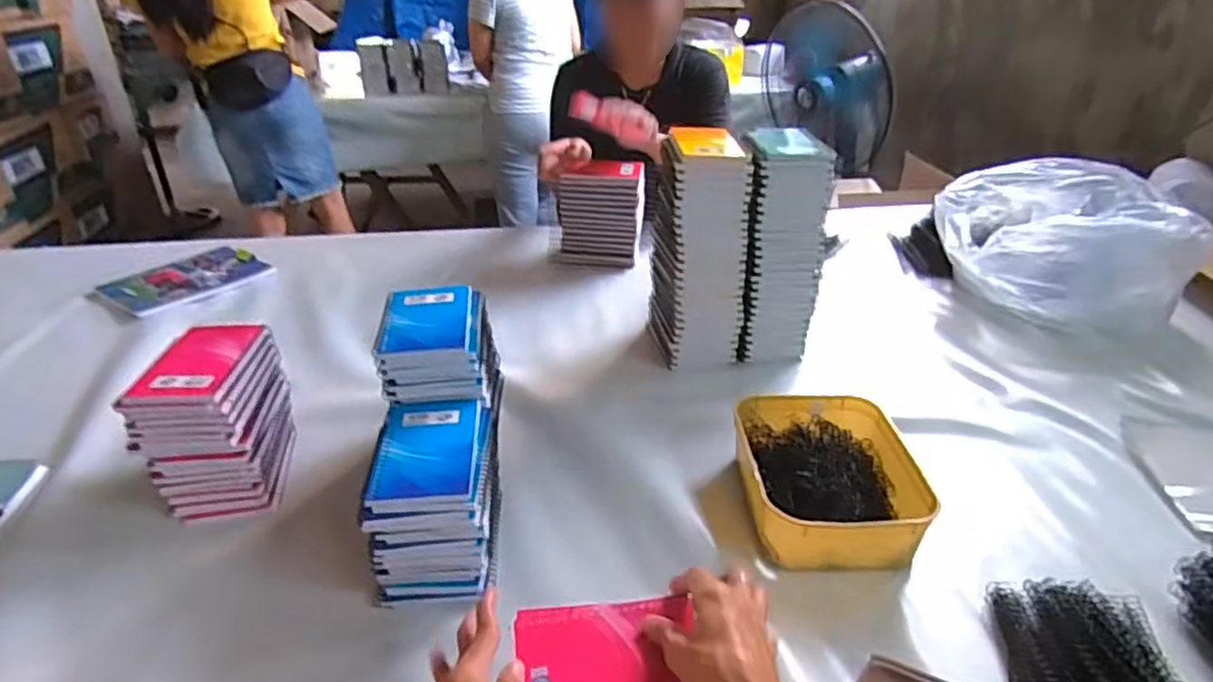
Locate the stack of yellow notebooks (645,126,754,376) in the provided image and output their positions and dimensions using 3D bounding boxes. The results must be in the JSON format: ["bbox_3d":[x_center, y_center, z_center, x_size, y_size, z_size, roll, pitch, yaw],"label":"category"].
[{"bbox_3d":[0.119,-0.119,0.892,0.116,0.278,0.128,1,29,0],"label":"stack of yellow notebooks"}]

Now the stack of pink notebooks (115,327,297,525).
[{"bbox_3d":[-0.390,0.078,0.686,0.100,0.138,0.136,-4,29,-9],"label":"stack of pink notebooks"}]

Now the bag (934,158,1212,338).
[{"bbox_3d":[0.700,-0.148,1.062,0.346,0.180,0.294,25,37,37],"label":"bag"}]

